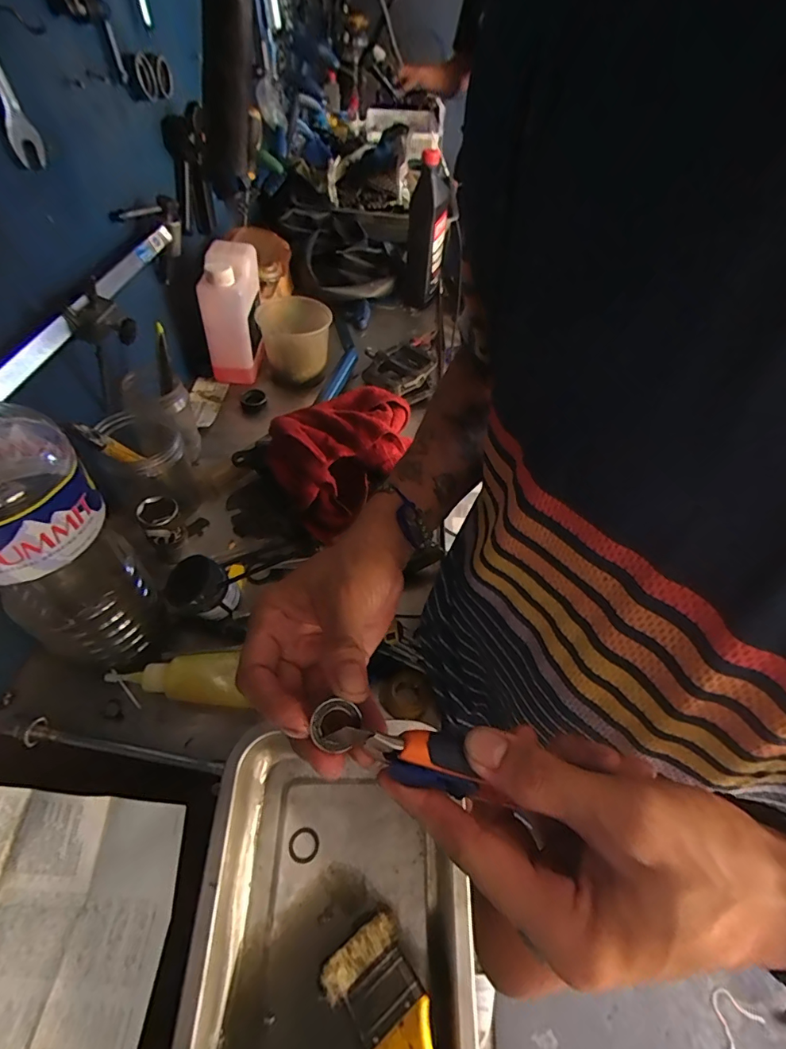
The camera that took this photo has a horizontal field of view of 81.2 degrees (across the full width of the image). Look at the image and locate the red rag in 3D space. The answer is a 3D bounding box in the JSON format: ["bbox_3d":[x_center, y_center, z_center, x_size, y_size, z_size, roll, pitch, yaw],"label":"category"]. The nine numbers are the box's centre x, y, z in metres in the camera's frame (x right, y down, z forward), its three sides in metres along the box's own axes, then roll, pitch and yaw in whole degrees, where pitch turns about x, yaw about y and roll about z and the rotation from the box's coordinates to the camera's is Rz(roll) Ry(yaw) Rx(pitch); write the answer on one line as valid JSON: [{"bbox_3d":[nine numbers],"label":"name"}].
[{"bbox_3d":[-0.052,-0.089,0.587,0.203,0.118,0.149,-36,63,-27],"label":"red rag"}]

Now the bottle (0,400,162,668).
[{"bbox_3d":[-0.269,0.023,0.363,0.100,0.298,0.102,32,57,18],"label":"bottle"}]

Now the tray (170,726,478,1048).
[{"bbox_3d":[-0.042,0.290,0.329,0.190,0.049,0.240,3,53,-3],"label":"tray"}]

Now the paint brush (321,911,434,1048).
[{"bbox_3d":[0.022,0.345,0.273,0.052,0.013,0.181,-27,47,-23],"label":"paint brush"}]

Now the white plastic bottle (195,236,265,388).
[{"bbox_3d":[-0.248,-0.323,0.715,0.071,0.171,0.136,2,53,-3],"label":"white plastic bottle"}]

